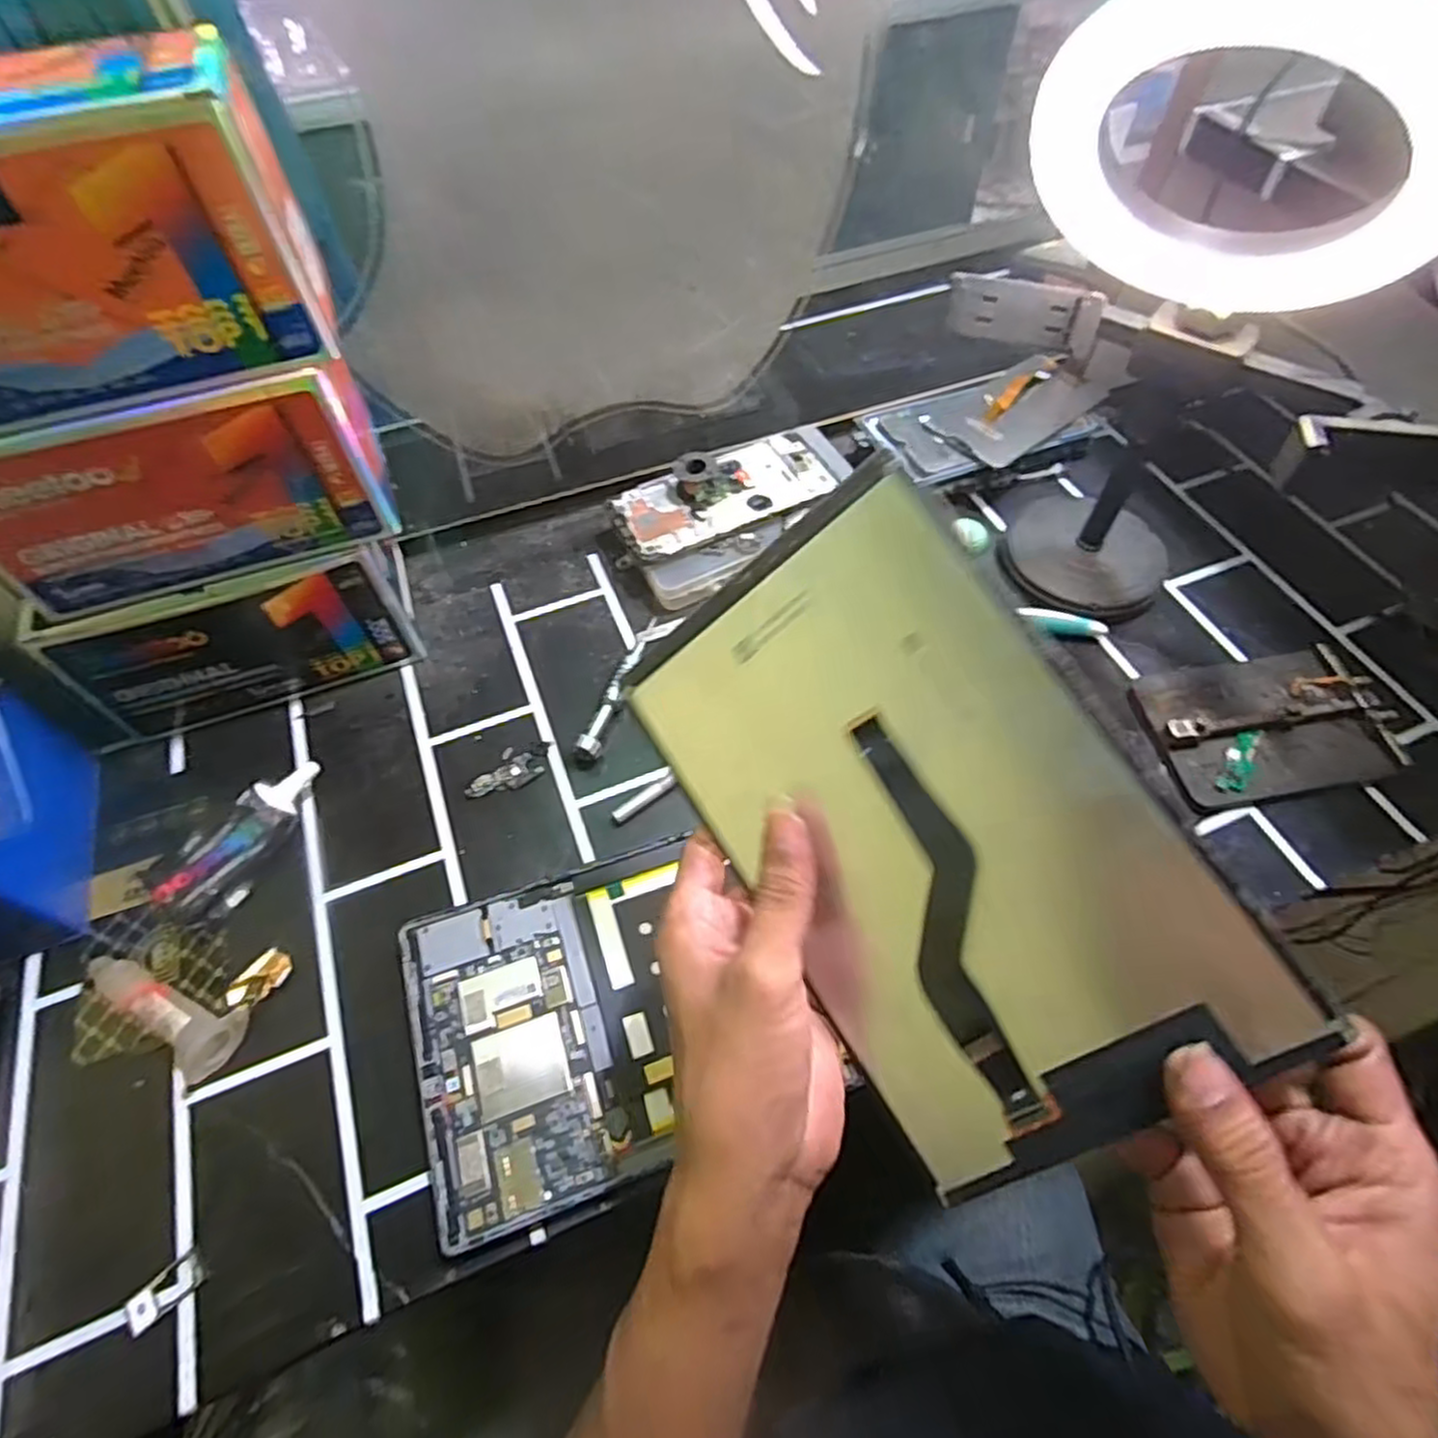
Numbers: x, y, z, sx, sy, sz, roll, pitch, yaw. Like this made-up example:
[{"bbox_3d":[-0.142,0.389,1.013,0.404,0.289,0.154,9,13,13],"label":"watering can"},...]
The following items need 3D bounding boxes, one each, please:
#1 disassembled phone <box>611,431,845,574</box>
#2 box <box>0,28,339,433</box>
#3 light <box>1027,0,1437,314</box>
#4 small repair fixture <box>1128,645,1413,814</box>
[{"bbox_3d":[0.003,-0.155,0.521,0.157,0.009,0.071,-22,62,-11],"label":"disassembled phone"},{"bbox_3d":[-0.264,-0.190,0.297,0.178,0.097,0.072,-21,59,-11],"label":"box"},{"bbox_3d":[0.201,-0.212,0.279,0.148,0.150,0.027,33,95,55],"label":"light"},{"bbox_3d":[0.318,0.001,0.434,0.129,0.016,0.086,-9,56,-4],"label":"small repair fixture"}]

